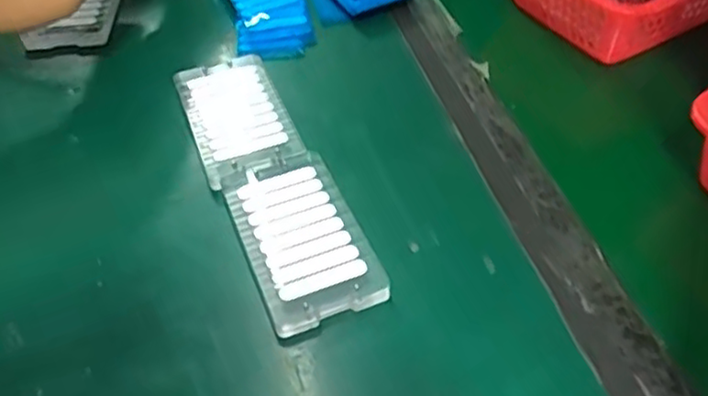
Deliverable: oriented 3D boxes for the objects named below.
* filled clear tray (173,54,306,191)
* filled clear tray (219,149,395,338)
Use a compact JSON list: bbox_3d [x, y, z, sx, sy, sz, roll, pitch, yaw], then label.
[{"bbox_3d":[-0.083,-0.061,0.481,0.068,0.010,0.126,-17,50,-14],"label":"filled clear tray"},{"bbox_3d":[-0.032,0.022,0.407,0.068,0.011,0.121,-17,50,-14],"label":"filled clear tray"}]

